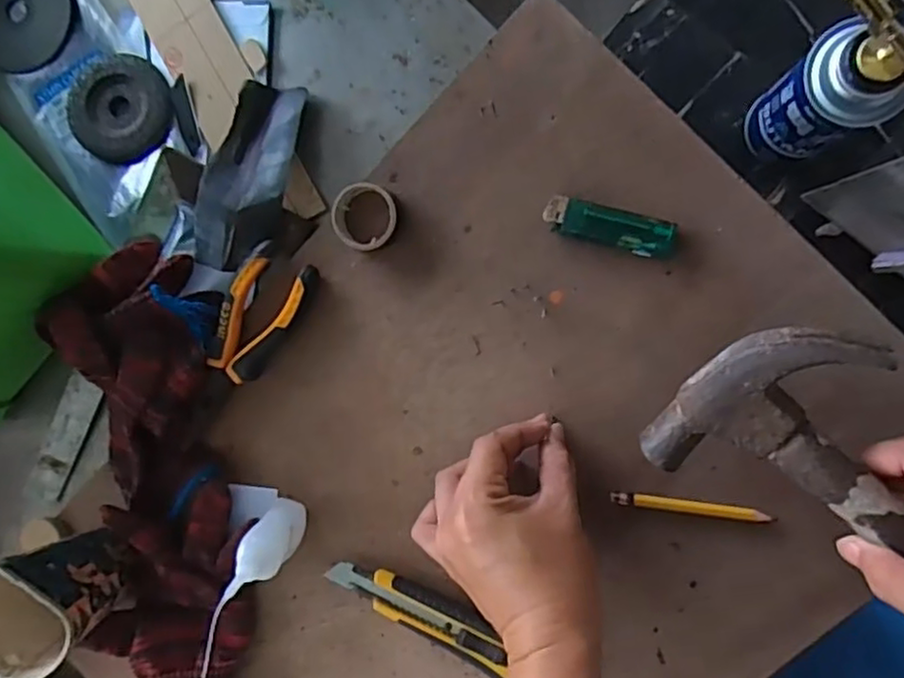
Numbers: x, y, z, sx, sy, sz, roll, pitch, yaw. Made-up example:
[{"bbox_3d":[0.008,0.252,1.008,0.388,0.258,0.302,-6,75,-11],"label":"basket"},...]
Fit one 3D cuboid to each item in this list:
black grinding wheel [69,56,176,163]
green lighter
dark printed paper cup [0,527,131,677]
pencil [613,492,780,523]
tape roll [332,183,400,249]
[{"bbox_3d":[-0.242,-0.168,0.492,0.079,0.007,0.074,0,93,9],"label":"black grinding wheel"},{"bbox_3d":[0.100,-0.071,0.429,0.082,0.009,0.024,16,95,8],"label":"green lighter"},{"bbox_3d":[-0.271,0.177,0.464,0.072,0.075,0.081,-19,91,12],"label":"dark printed paper cup"},{"bbox_3d":[0.155,0.109,0.438,0.100,0.008,0.009,5,94,9],"label":"pencil"},{"bbox_3d":[-0.057,-0.081,0.451,0.042,0.023,0.043,0,93,9],"label":"tape roll"}]

